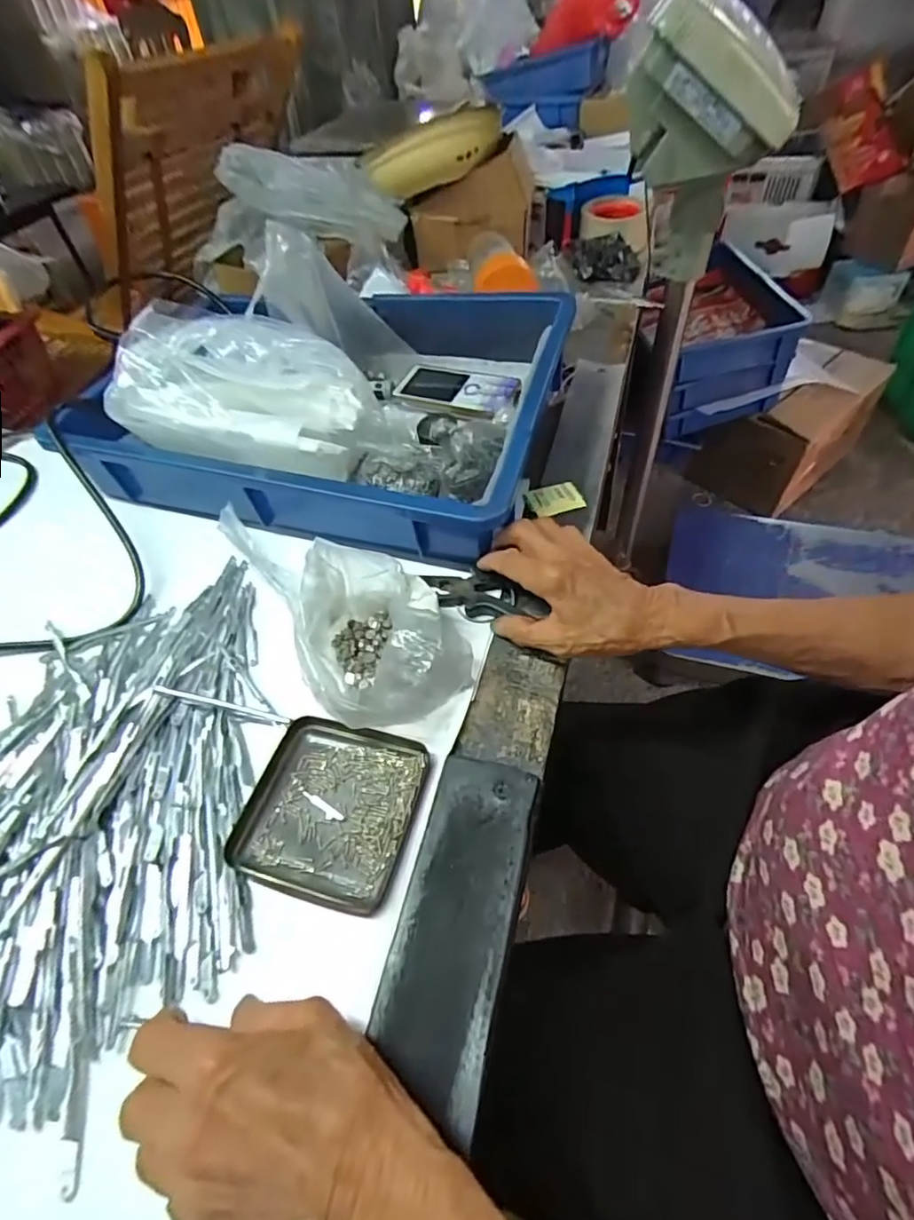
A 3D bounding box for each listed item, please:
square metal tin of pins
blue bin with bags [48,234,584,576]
[{"bbox_3d":[-0.074,0.115,0.329,0.099,0.009,0.098,12,53,13],"label":"square metal tin of pins"},{"bbox_3d":[-0.117,-0.209,0.499,0.403,0.133,0.285,14,53,15],"label":"blue bin with bags"}]

